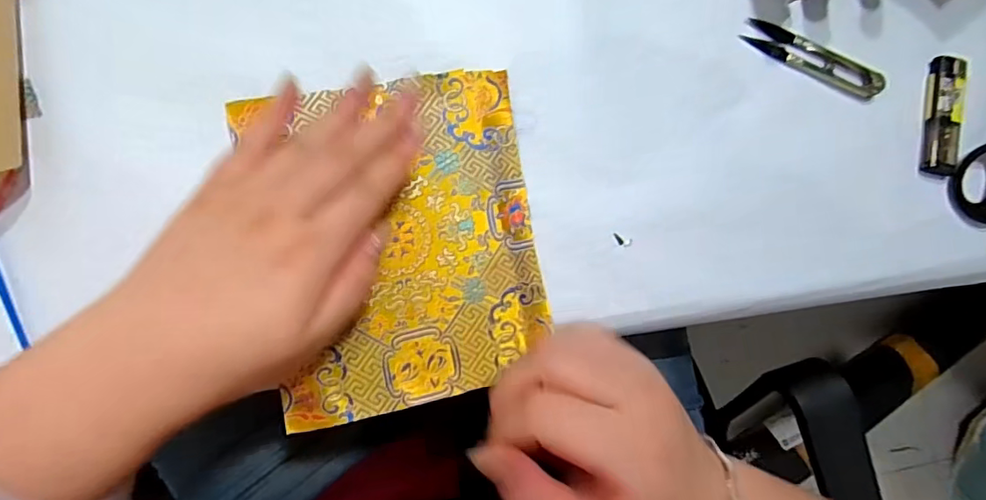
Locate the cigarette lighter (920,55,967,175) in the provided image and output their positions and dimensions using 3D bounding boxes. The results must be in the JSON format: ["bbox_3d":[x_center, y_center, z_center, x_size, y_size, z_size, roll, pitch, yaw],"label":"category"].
[{"bbox_3d":[0.314,-0.095,0.364,0.019,0.015,0.084,12,84,-7],"label":"cigarette lighter"}]

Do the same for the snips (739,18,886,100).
[{"bbox_3d":[0.218,-0.130,0.353,0.101,0.010,0.026,22,83,-6],"label":"snips"}]

